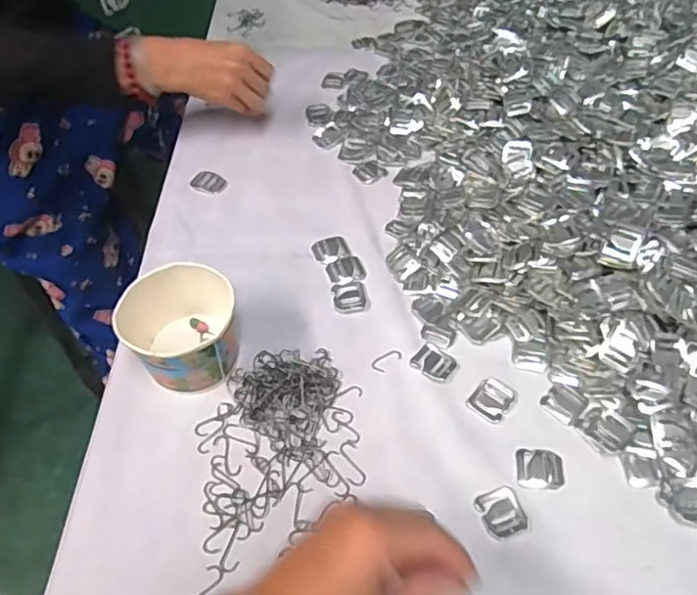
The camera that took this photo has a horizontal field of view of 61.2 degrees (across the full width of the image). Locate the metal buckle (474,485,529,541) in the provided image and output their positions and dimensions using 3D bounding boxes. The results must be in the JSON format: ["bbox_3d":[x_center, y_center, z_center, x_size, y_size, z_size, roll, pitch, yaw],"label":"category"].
[{"bbox_3d":[0.116,0.163,0.447,0.033,0.005,0.035,-18,55,-11],"label":"metal buckle"}]

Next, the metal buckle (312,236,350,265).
[{"bbox_3d":[-0.018,-0.051,0.612,0.035,0.004,0.035,-24,56,-15],"label":"metal buckle"}]

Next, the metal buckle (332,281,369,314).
[{"bbox_3d":[0.002,-0.001,0.573,0.033,0.004,0.037,-9,54,-5],"label":"metal buckle"}]

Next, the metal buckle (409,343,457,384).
[{"bbox_3d":[0.076,0.058,0.525,0.036,0.004,0.029,34,62,24],"label":"metal buckle"}]

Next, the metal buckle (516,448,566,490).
[{"bbox_3d":[0.153,0.135,0.468,0.037,0.004,0.032,3,53,4],"label":"metal buckle"}]

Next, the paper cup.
[{"bbox_3d":[-0.140,0.029,0.503,0.085,0.075,0.086,-1,53,1],"label":"paper cup"}]

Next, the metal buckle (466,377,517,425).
[{"bbox_3d":[0.123,0.087,0.503,0.032,0.004,0.038,33,61,24],"label":"metal buckle"}]

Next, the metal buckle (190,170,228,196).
[{"bbox_3d":[-0.160,-0.131,0.675,0.039,0.005,0.034,22,57,17],"label":"metal buckle"}]

